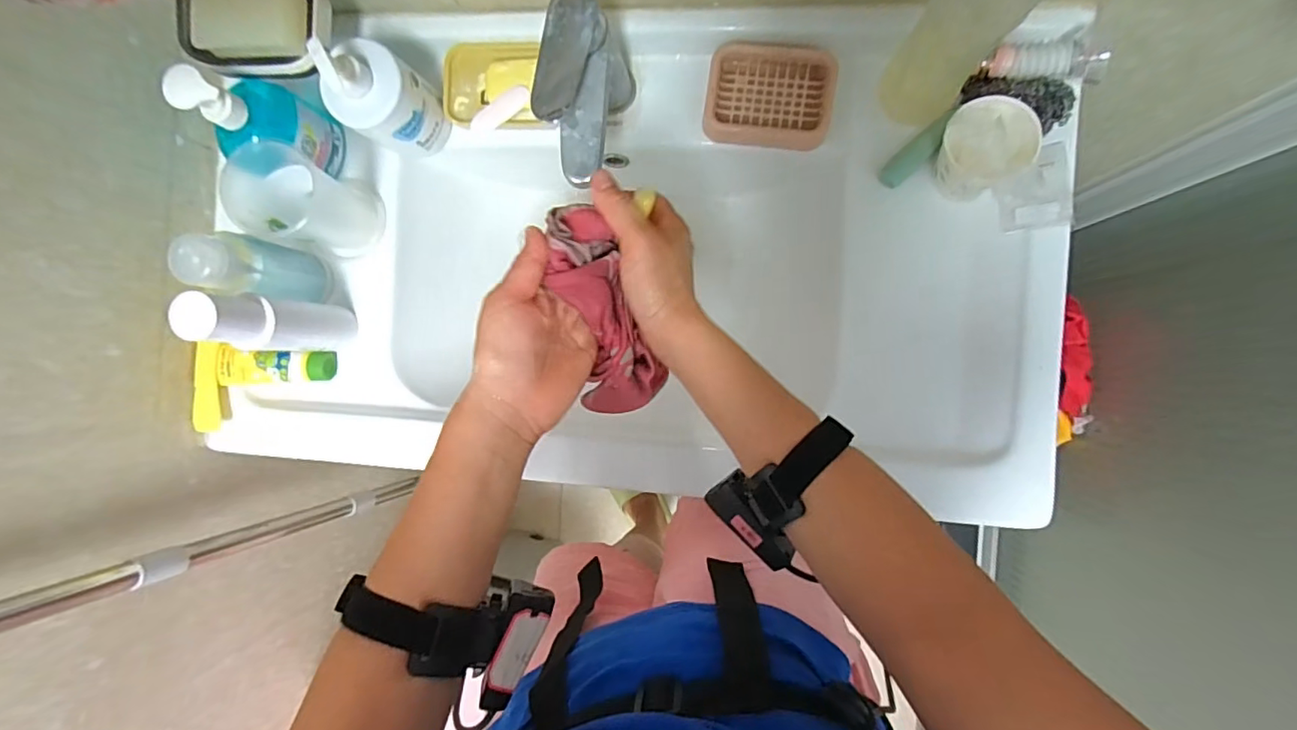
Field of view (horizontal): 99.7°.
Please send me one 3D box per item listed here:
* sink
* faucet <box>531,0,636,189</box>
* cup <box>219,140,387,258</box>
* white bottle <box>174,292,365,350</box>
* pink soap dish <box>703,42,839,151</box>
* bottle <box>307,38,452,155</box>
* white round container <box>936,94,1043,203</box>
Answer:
[{"bbox_3d":[-0.021,-0.111,0.634,0.837,0.182,0.471,4,90,6],"label":"sink"},{"bbox_3d":[-0.058,-0.232,0.506,0.054,0.144,0.141,7,90,6],"label":"faucet"},{"bbox_3d":[-0.351,-0.166,0.565,0.088,0.114,0.087,0,89,6],"label":"cup"},{"bbox_3d":[-0.363,-0.040,0.530,0.049,0.188,0.052,10,90,6],"label":"white bottle"},{"bbox_3d":[0.120,-0.269,0.545,0.122,0.025,0.094,8,90,6],"label":"pink soap dish"},{"bbox_3d":[-0.264,-0.262,0.529,0.074,0.146,0.081,0,89,6],"label":"bottle"},{"bbox_3d":[0.285,-0.186,0.482,0.078,0.073,0.069,-31,87,5],"label":"white round container"}]

